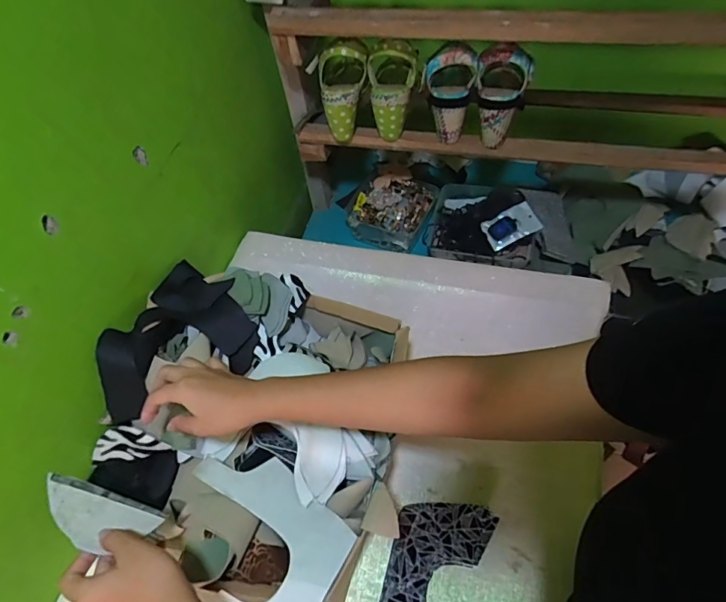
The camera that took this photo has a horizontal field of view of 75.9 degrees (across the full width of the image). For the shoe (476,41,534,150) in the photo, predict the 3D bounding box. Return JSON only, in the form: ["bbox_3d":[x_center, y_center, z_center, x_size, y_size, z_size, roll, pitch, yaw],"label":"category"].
[{"bbox_3d":[0.213,-0.322,0.725,0.085,0.133,0.086,11,56,13],"label":"shoe"}]

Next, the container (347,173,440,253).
[{"bbox_3d":[0.062,-0.190,0.989,0.158,0.068,0.166,19,58,18],"label":"container"}]

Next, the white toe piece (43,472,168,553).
[{"bbox_3d":[-0.244,0.199,0.428,0.106,0.004,0.052,29,33,-14],"label":"white toe piece"}]

